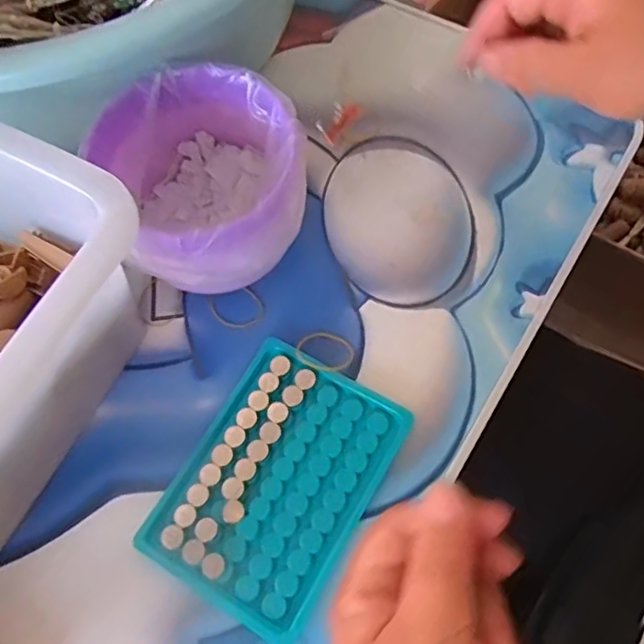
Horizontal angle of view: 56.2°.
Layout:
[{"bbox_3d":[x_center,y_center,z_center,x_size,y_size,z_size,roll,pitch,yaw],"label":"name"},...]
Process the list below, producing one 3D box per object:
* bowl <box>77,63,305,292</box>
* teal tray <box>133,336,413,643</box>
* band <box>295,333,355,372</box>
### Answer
[{"bbox_3d":[-0.061,-0.071,0.345,0.102,0.089,0.113,-28,69,-9],"label":"bowl"},{"bbox_3d":[-0.024,0.083,0.320,0.096,0.014,0.131,29,71,13],"label":"teal tray"},{"bbox_3d":[0.002,0.018,0.345,0.030,0.004,0.028,4,53,-5],"label":"band"}]

